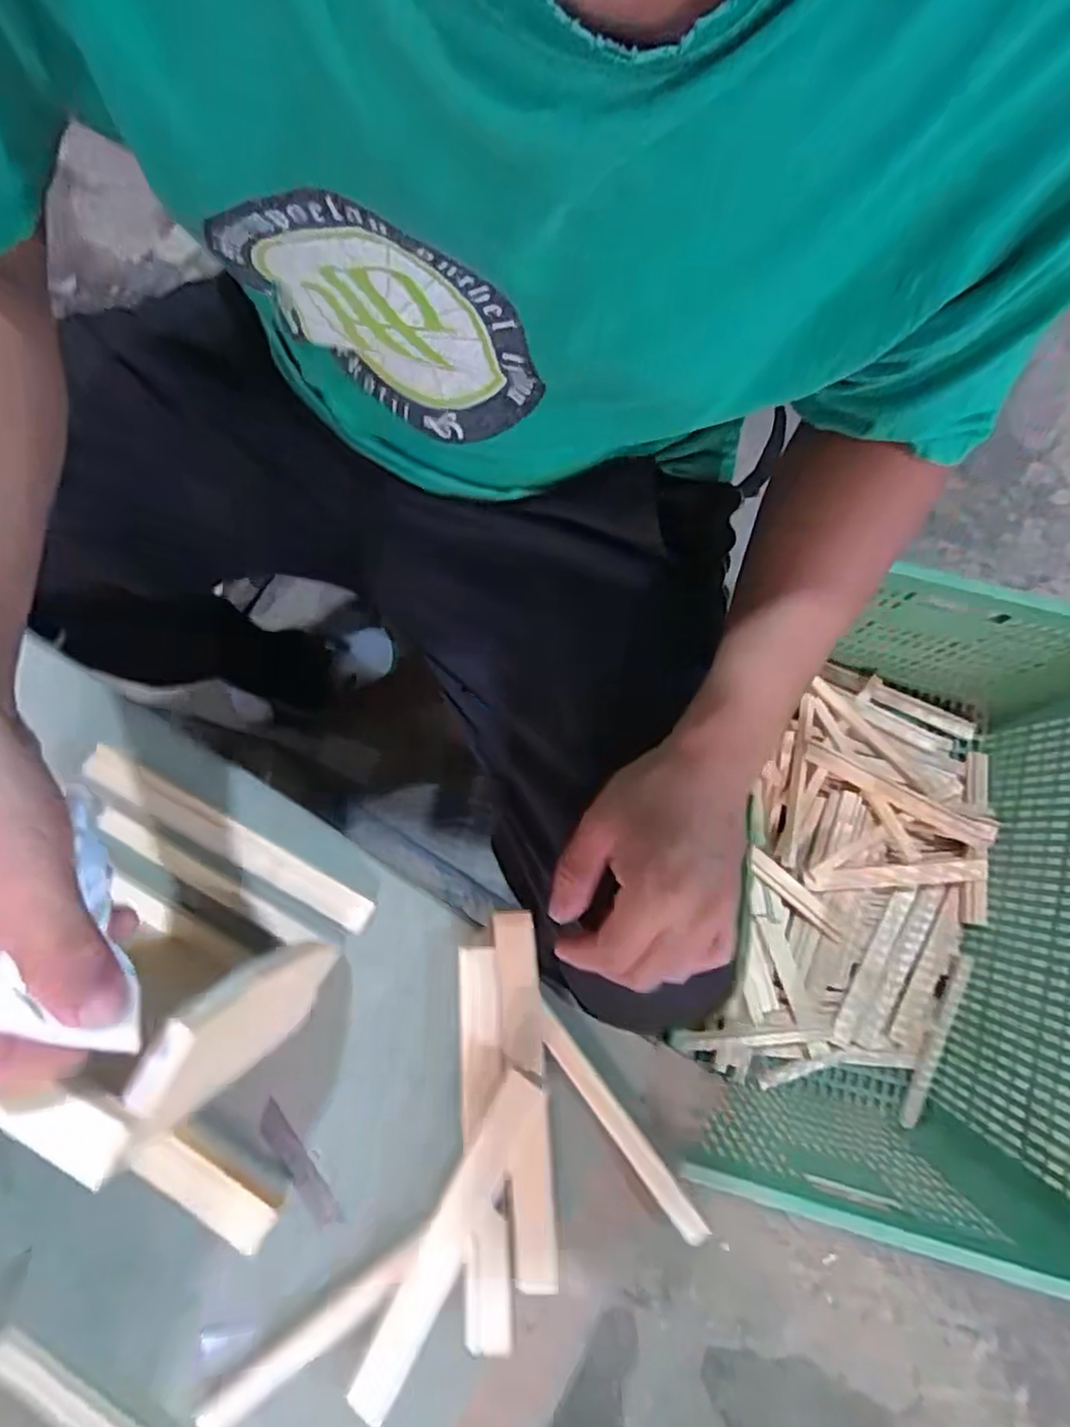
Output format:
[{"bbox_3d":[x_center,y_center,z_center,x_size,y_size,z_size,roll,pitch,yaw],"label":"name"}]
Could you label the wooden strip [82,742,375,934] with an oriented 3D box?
[{"bbox_3d":[-0.206,0.090,0.464,0.206,0.016,0.024,29,81,6],"label":"wooden strip"}]

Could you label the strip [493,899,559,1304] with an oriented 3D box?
[{"bbox_3d":[-0.007,0.239,0.423,0.027,0.017,0.220,-4,79,0],"label":"strip"}]

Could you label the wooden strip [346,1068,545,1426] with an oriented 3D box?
[{"bbox_3d":[-0.055,0.324,0.413,0.028,0.007,0.215,27,86,2],"label":"wooden strip"}]

